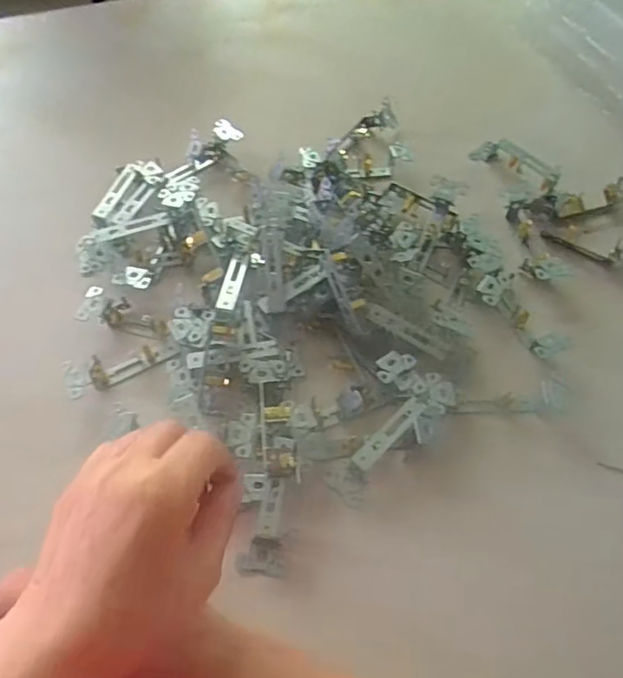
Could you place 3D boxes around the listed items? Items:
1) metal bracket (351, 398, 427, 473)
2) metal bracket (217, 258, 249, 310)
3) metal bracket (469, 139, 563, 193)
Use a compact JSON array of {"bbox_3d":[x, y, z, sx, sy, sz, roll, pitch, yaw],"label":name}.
[{"bbox_3d":[0.056,0.066,0.412,0.013,0.004,0.068,41,67,19],"label":"metal bracket"},{"bbox_3d":[-0.063,-0.046,0.468,0.016,0.004,0.055,9,51,3],"label":"metal bracket"},{"bbox_3d":[0.198,-0.171,0.565,0.019,0.028,0.090,-40,57,-21],"label":"metal bracket"}]

